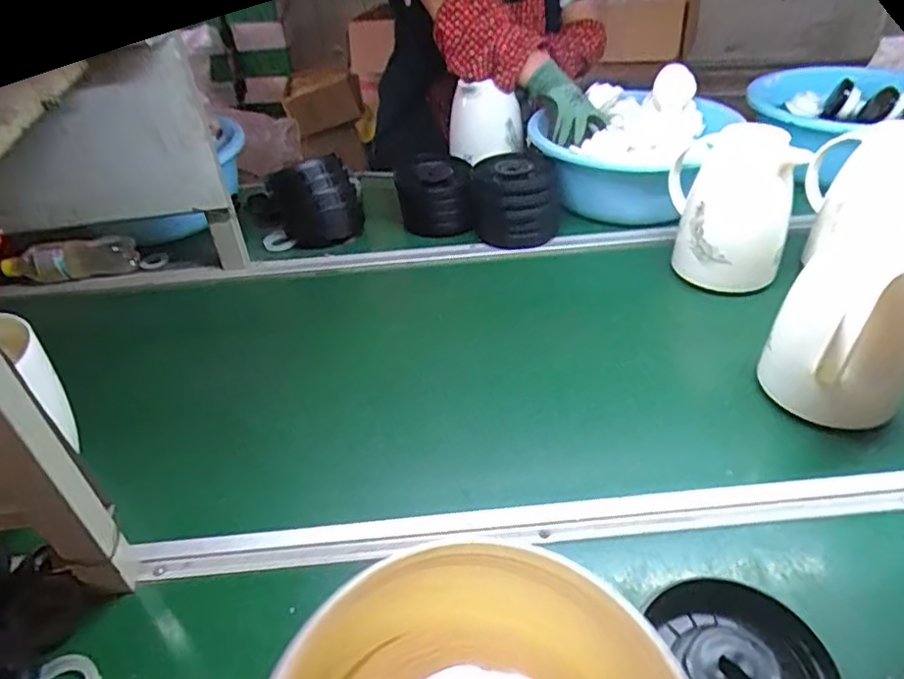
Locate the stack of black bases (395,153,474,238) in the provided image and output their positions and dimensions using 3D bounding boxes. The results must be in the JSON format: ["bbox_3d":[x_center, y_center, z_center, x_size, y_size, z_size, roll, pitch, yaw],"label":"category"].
[{"bbox_3d":[-0.026,-0.217,0.934,0.108,0.097,0.108,-3,38,2],"label":"stack of black bases"}]

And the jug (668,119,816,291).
[{"bbox_3d":[0.370,-0.182,0.823,0.150,0.191,0.119,8,40,16],"label":"jug"}]

